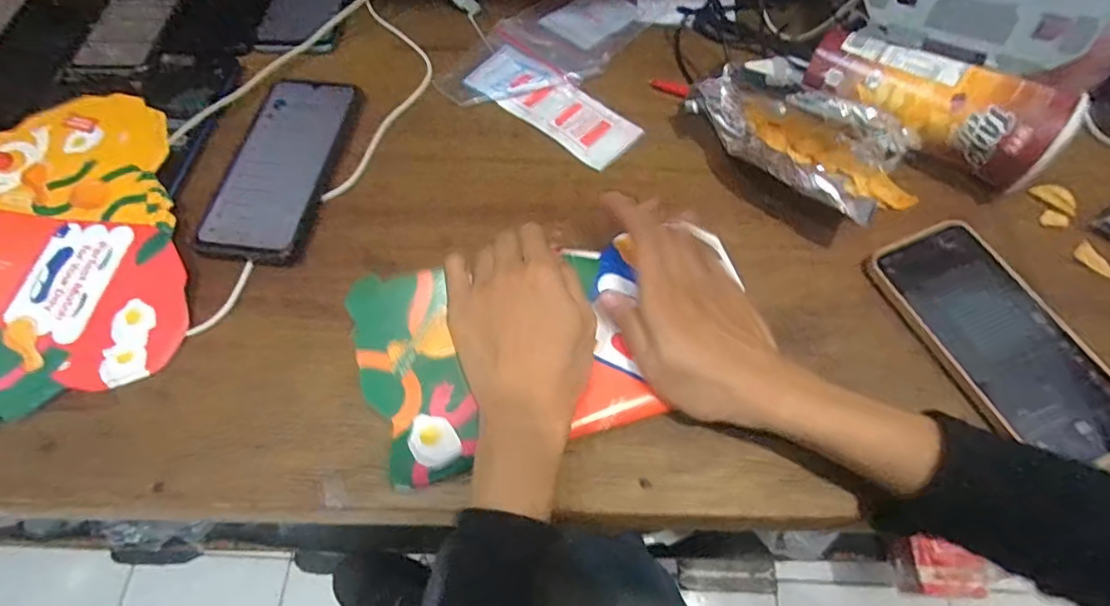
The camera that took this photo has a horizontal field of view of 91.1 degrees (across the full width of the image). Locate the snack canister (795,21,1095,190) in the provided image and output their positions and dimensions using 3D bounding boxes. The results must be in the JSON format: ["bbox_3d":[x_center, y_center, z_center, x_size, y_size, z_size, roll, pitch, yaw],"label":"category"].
[{"bbox_3d":[0.274,-0.152,0.400,0.164,0.062,0.070,38,70,19],"label":"snack canister"}]

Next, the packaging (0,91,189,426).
[{"bbox_3d":[-0.409,-0.028,0.390,0.256,0.010,0.255,-22,64,-9],"label":"packaging"}]

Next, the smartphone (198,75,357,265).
[{"bbox_3d":[-0.211,-0.109,0.421,0.081,0.007,0.167,7,63,5],"label":"smartphone"}]

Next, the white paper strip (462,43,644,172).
[{"bbox_3d":[-0.003,-0.167,0.455,0.148,0.004,0.057,37,73,13],"label":"white paper strip"}]

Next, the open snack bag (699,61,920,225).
[{"bbox_3d":[0.183,-0.116,0.396,0.155,0.051,0.102,38,70,19],"label":"open snack bag"}]

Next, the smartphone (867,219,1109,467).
[{"bbox_3d":[0.281,0.023,0.344,0.082,0.016,0.162,-21,64,-9],"label":"smartphone"}]

